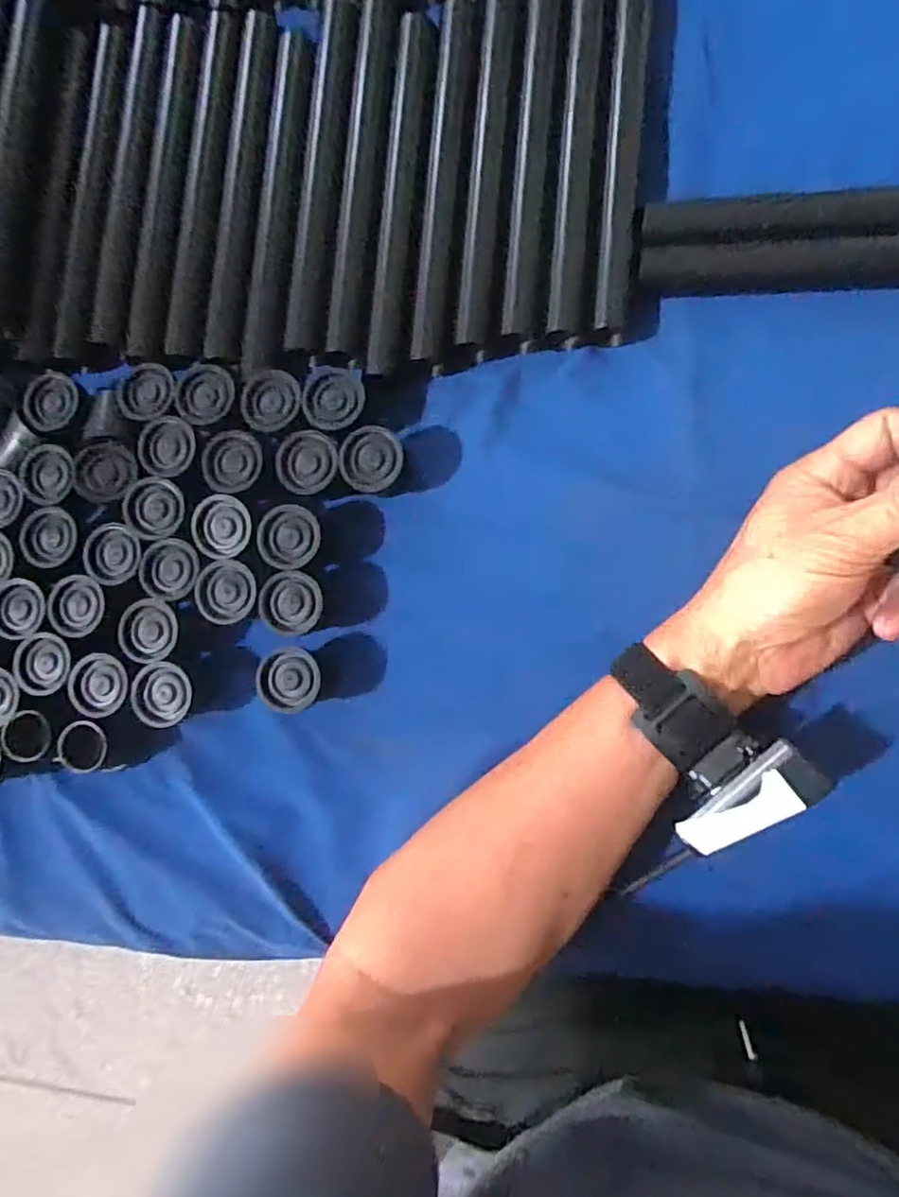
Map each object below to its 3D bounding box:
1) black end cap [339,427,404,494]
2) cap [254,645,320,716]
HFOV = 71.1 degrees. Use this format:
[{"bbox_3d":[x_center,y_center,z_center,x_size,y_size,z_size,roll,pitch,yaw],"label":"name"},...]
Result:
[{"bbox_3d":[-0.042,-0.076,0.352,0.033,0.028,0.034,-1,85,8],"label":"black end cap"},{"bbox_3d":[-0.085,0.045,0.351,0.033,0.029,0.034,-1,85,8],"label":"cap"}]

